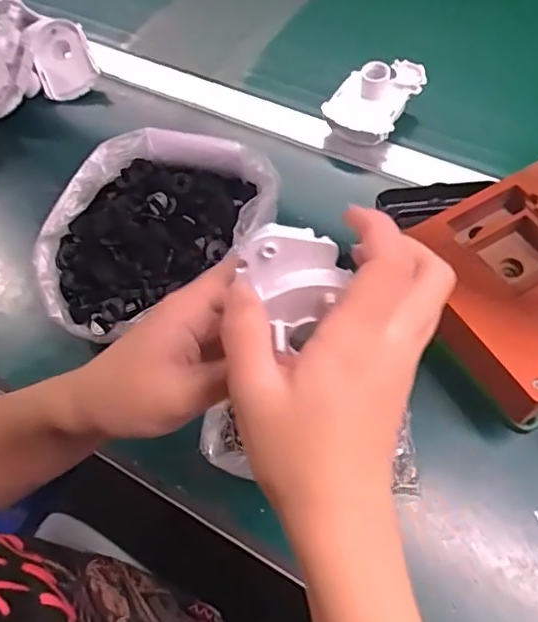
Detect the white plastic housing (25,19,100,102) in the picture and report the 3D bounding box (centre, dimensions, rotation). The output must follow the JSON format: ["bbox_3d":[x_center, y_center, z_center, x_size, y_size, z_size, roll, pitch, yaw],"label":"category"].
[{"bbox_3d":[-0.232,-0.287,0.639,0.064,0.026,0.092,-19,98,0],"label":"white plastic housing"}]

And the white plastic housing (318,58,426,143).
[{"bbox_3d":[0.105,-0.218,0.560,0.069,0.041,0.097,30,67,13],"label":"white plastic housing"}]

